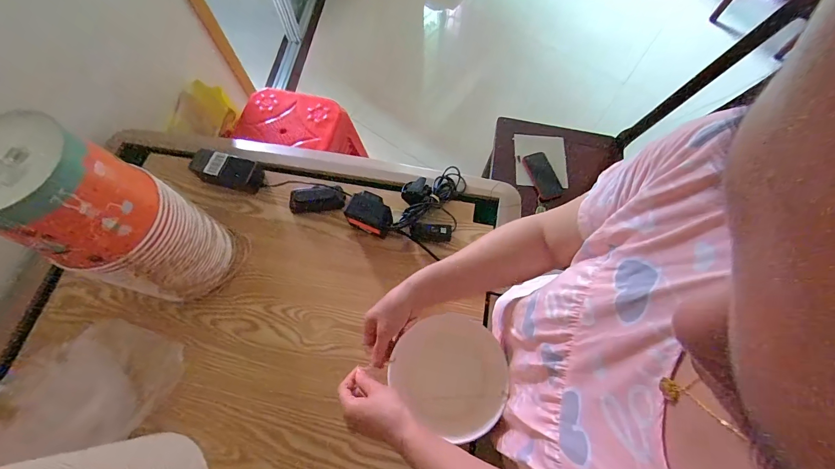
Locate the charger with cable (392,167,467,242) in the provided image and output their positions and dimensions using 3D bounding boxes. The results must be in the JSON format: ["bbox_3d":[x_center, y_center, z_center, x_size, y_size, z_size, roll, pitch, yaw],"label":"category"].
[{"bbox_3d":[0.028,-0.072,0.711,0.118,0.039,0.186,15,68,5],"label":"charger with cable"}]

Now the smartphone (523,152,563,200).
[{"bbox_3d":[0.397,-0.183,1.130,0.082,0.018,0.162,-14,68,-5],"label":"smartphone"}]

